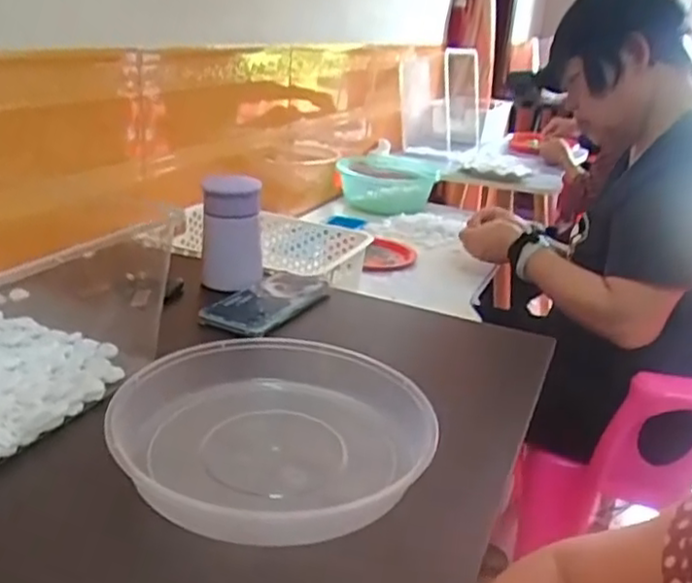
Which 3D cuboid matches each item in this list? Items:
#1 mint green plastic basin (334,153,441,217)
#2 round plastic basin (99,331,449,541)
[{"bbox_3d":[0.107,-0.271,1.731,0.236,0.088,0.358,10,22,11],"label":"mint green plastic basin"},{"bbox_3d":[-0.054,0.102,0.523,0.217,0.041,0.225,3,21,-1],"label":"round plastic basin"}]

